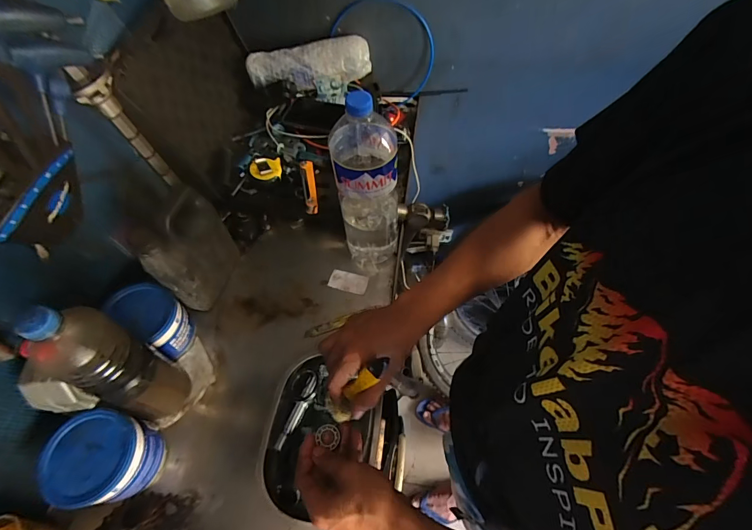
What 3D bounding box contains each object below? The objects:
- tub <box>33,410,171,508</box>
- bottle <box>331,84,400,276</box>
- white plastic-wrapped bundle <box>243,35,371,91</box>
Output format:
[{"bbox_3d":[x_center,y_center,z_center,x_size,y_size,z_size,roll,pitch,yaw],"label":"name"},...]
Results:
[{"bbox_3d":[-0.343,0.249,0.473,0.099,0.099,0.099,-1,60,1],"label":"tub"},{"bbox_3d":[-0.009,-0.107,0.548,0.093,0.313,0.093,-5,60,-1],"label":"bottle"},{"bbox_3d":[-0.138,-0.420,0.762,0.248,0.072,0.057,-9,60,-3],"label":"white plastic-wrapped bundle"}]

